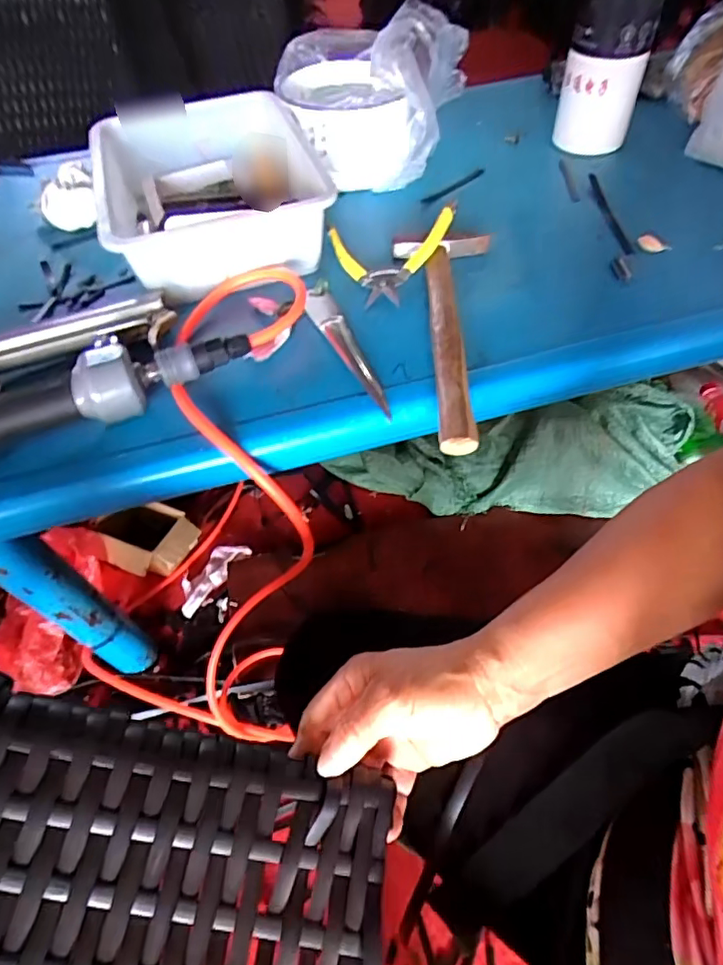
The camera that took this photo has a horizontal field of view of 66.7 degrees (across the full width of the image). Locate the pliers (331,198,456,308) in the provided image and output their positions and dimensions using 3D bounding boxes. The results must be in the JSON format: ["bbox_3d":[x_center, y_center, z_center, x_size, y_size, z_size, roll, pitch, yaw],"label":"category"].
[{"bbox_3d":[0.026,-0.216,0.516,0.122,0.034,0.109,0,55,5],"label":"pliers"}]

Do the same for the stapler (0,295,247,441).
[{"bbox_3d":[-0.247,-0.092,0.428,0.266,0.073,0.149,-29,58,-15],"label":"stapler"}]

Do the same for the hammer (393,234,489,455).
[{"bbox_3d":[0.062,-0.131,0.461,0.084,0.027,0.264,4,55,7],"label":"hammer"}]

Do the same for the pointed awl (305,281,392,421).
[{"bbox_3d":[-0.017,-0.120,0.469,0.026,0.007,0.178,-18,55,-8],"label":"pointed awl"}]

